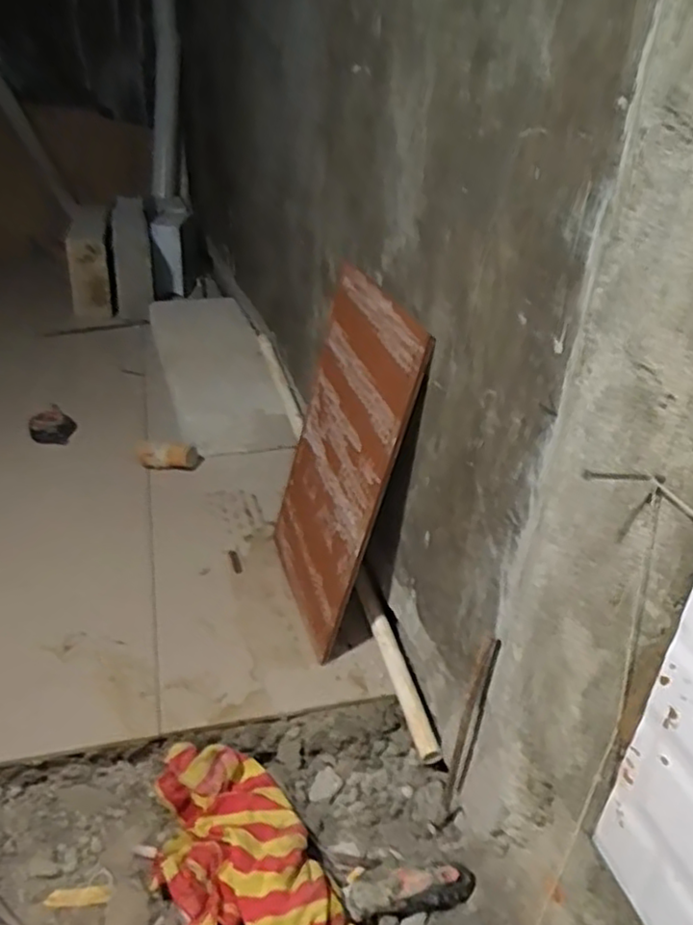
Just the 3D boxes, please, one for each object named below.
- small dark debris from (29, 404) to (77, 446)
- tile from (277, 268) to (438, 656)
[{"bbox_3d":[-0.495,-0.059,1.168,0.074,0.053,0.059,-9,34,-22],"label":"small dark debris"},{"bbox_3d":[-0.012,0.002,0.786,0.013,0.389,0.235,4,27,-24],"label":"tile"}]

